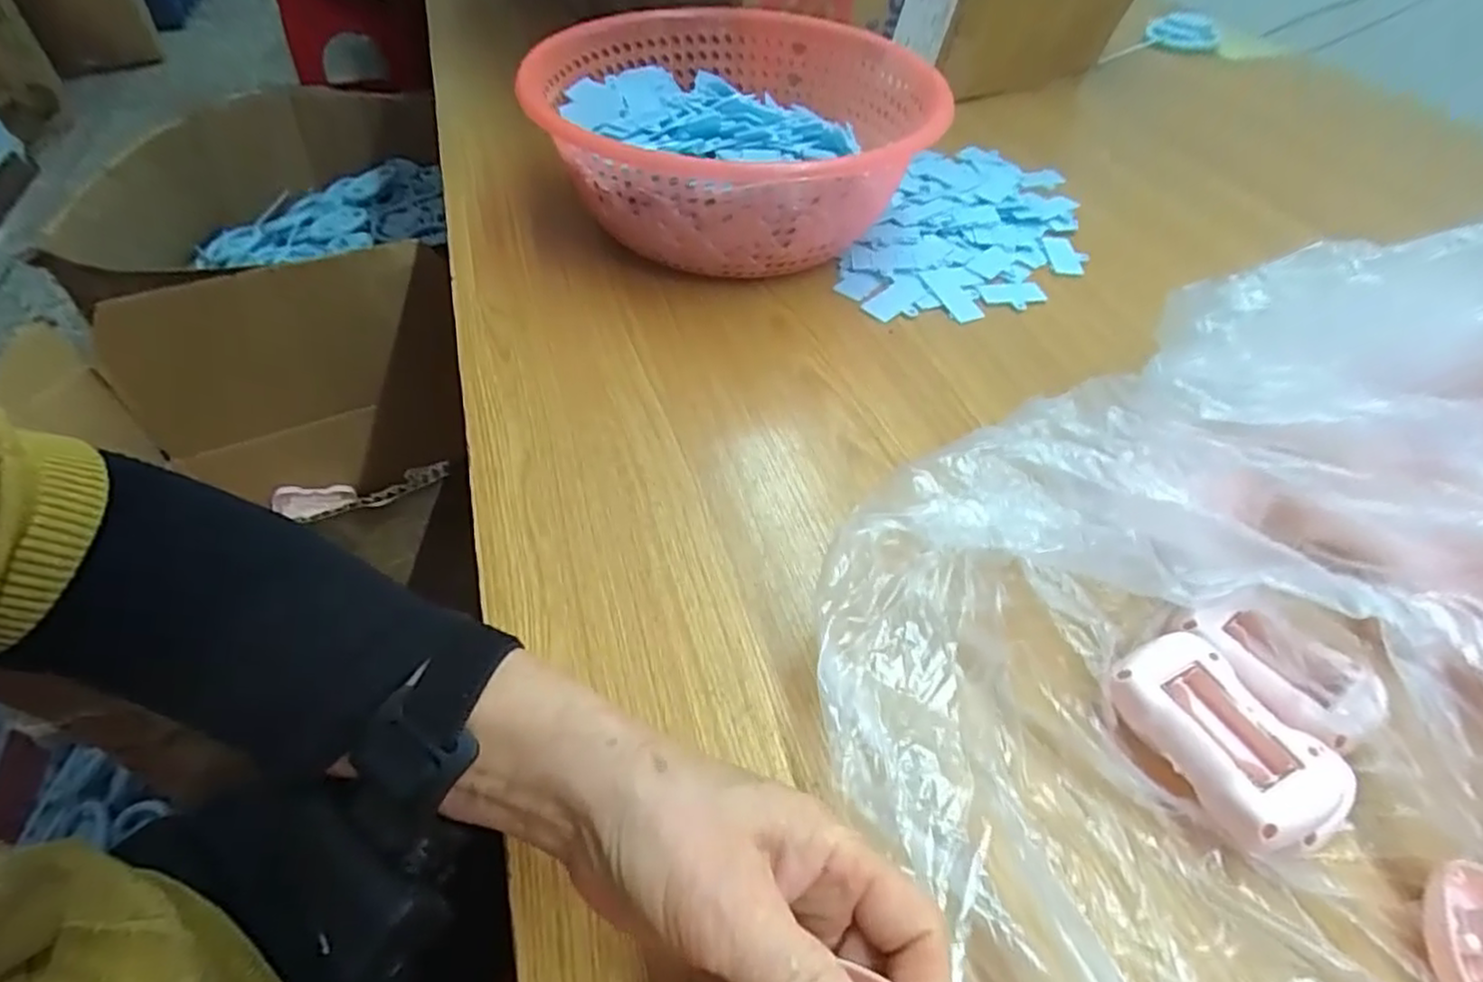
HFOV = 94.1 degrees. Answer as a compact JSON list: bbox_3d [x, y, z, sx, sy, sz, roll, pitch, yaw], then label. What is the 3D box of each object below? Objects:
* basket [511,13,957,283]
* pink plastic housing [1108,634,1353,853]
[{"bbox_3d":[-0.007,-0.289,0.579,0.304,0.119,0.336,6,49,1],"label":"basket"},{"bbox_3d":[0.206,0.110,0.301,0.054,0.034,0.088,-19,53,-18],"label":"pink plastic housing"}]

